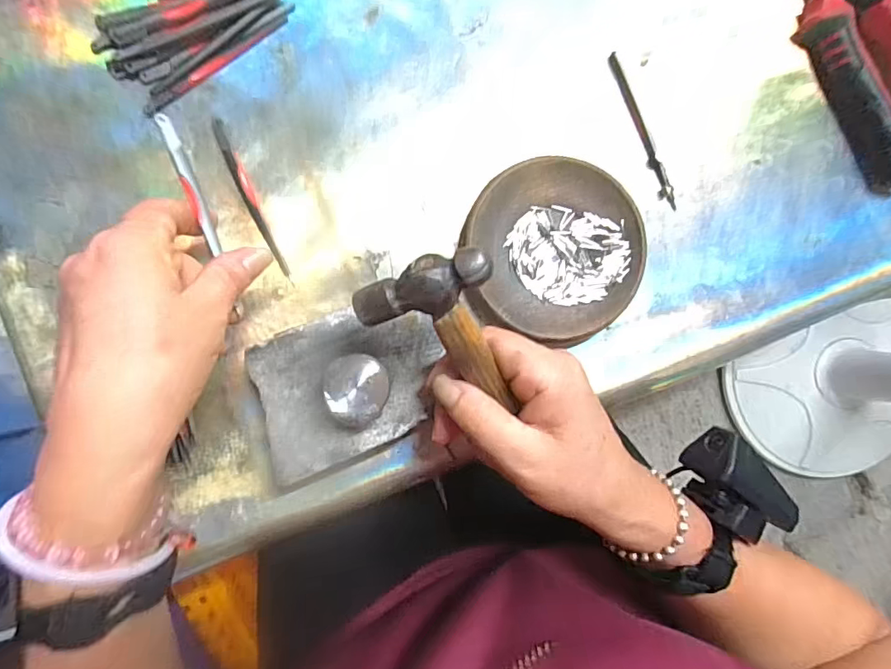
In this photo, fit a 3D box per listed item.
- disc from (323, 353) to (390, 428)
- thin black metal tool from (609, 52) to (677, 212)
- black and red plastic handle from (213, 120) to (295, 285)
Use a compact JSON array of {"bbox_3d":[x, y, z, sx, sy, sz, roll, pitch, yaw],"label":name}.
[{"bbox_3d":[-0.048,0.030,0.272,0.033,0.022,0.036,0,90,-4],"label":"disc"},{"bbox_3d":[0.130,-0.133,0.331,0.009,0.004,0.107,-21,92,-4],"label":"thin black metal tool"},{"bbox_3d":[-0.119,-0.082,0.311,0.009,0.004,0.108,-22,92,-4],"label":"black and red plastic handle"}]

